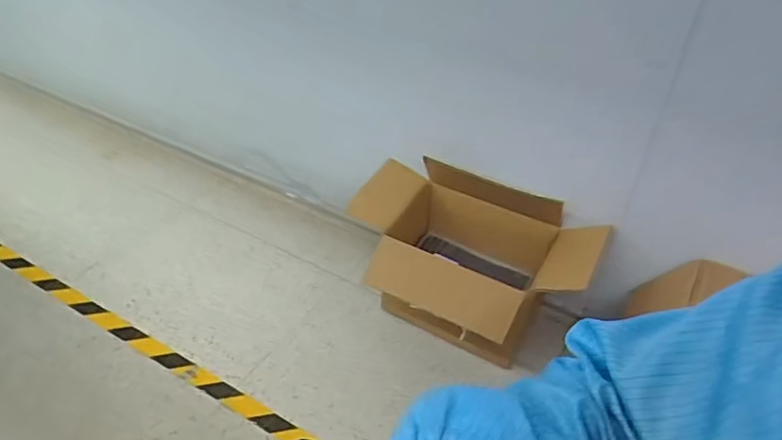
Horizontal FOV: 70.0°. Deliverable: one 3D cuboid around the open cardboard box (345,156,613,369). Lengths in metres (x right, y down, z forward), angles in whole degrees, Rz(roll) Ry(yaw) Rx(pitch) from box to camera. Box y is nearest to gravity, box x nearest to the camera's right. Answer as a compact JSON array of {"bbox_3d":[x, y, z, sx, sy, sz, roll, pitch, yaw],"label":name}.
[{"bbox_3d":[0.140,0.116,1.333,0.607,0.349,0.356,18,41,18],"label":"open cardboard box"}]

